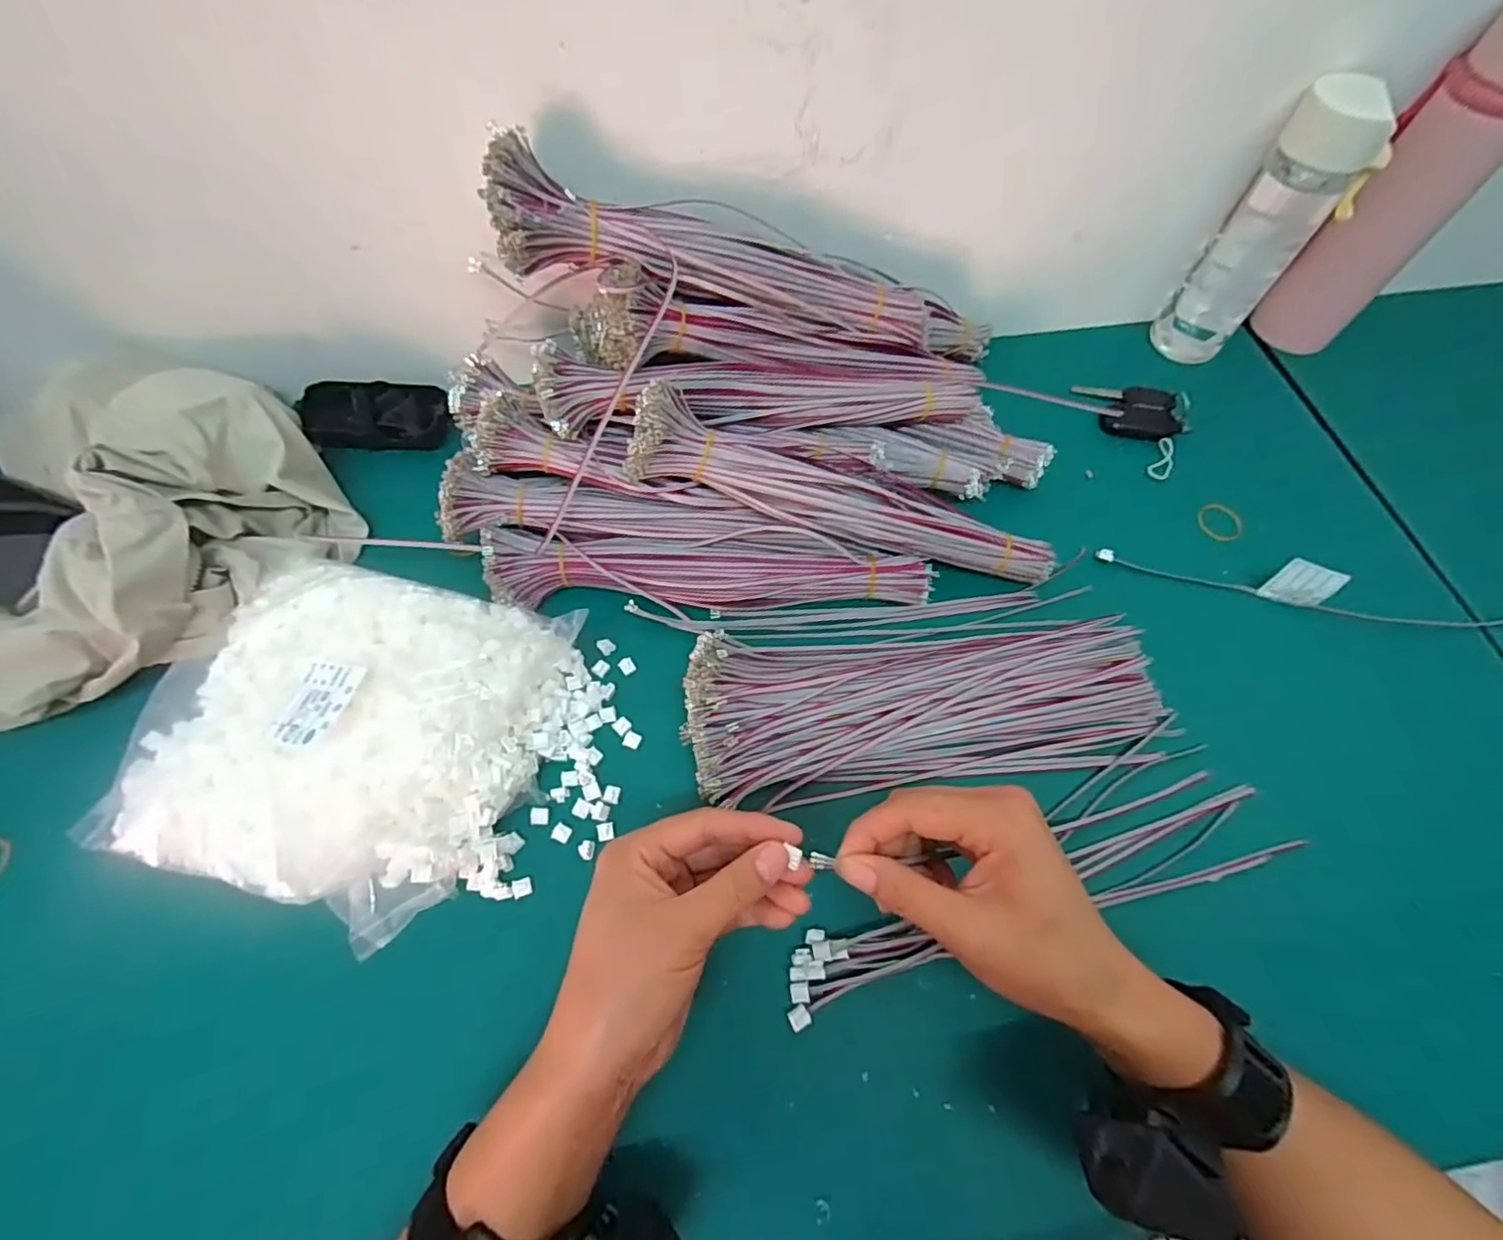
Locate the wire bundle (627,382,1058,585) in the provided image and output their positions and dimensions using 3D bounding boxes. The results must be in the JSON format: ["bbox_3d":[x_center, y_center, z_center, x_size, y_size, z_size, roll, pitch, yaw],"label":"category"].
[{"bbox_3d":[0.066,-0.078,0.417,0.294,0.046,0.047,17,62,-12],"label":"wire bundle"}]

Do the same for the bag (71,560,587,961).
[{"bbox_3d":[-0.222,0.062,0.366,0.206,0.058,0.193,16,64,7],"label":"bag"}]

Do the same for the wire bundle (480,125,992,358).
[{"bbox_3d":[0.030,-0.230,0.434,0.393,0.047,0.060,2,60,-26],"label":"wire bundle"}]

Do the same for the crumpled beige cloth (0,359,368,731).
[{"bbox_3d":[-0.401,-0.056,0.400,0.240,0.087,0.212,-16,64,-9],"label":"crumpled beige cloth"}]

